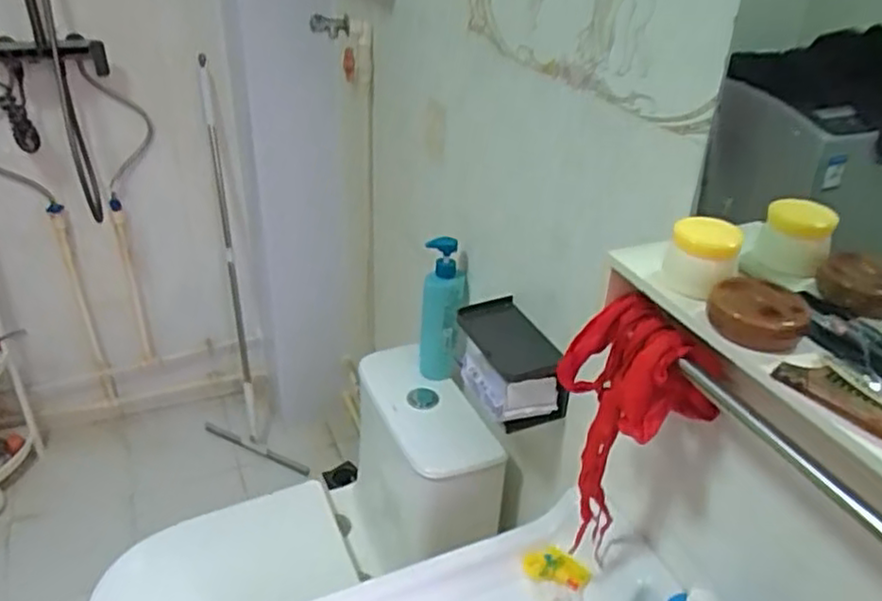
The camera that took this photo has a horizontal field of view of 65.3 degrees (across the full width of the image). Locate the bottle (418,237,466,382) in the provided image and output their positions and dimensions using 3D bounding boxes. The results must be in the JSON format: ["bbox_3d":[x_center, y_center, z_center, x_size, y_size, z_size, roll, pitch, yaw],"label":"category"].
[{"bbox_3d":[0.002,0.028,1.237,0.078,0.268,0.073,4,31,2],"label":"bottle"}]

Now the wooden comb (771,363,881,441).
[{"bbox_3d":[0.298,0.072,0.482,0.057,0.009,0.115,-23,40,-36],"label":"wooden comb"}]

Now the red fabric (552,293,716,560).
[{"bbox_3d":[0.191,0.155,0.737,0.160,0.311,0.070,16,34,21],"label":"red fabric"}]

